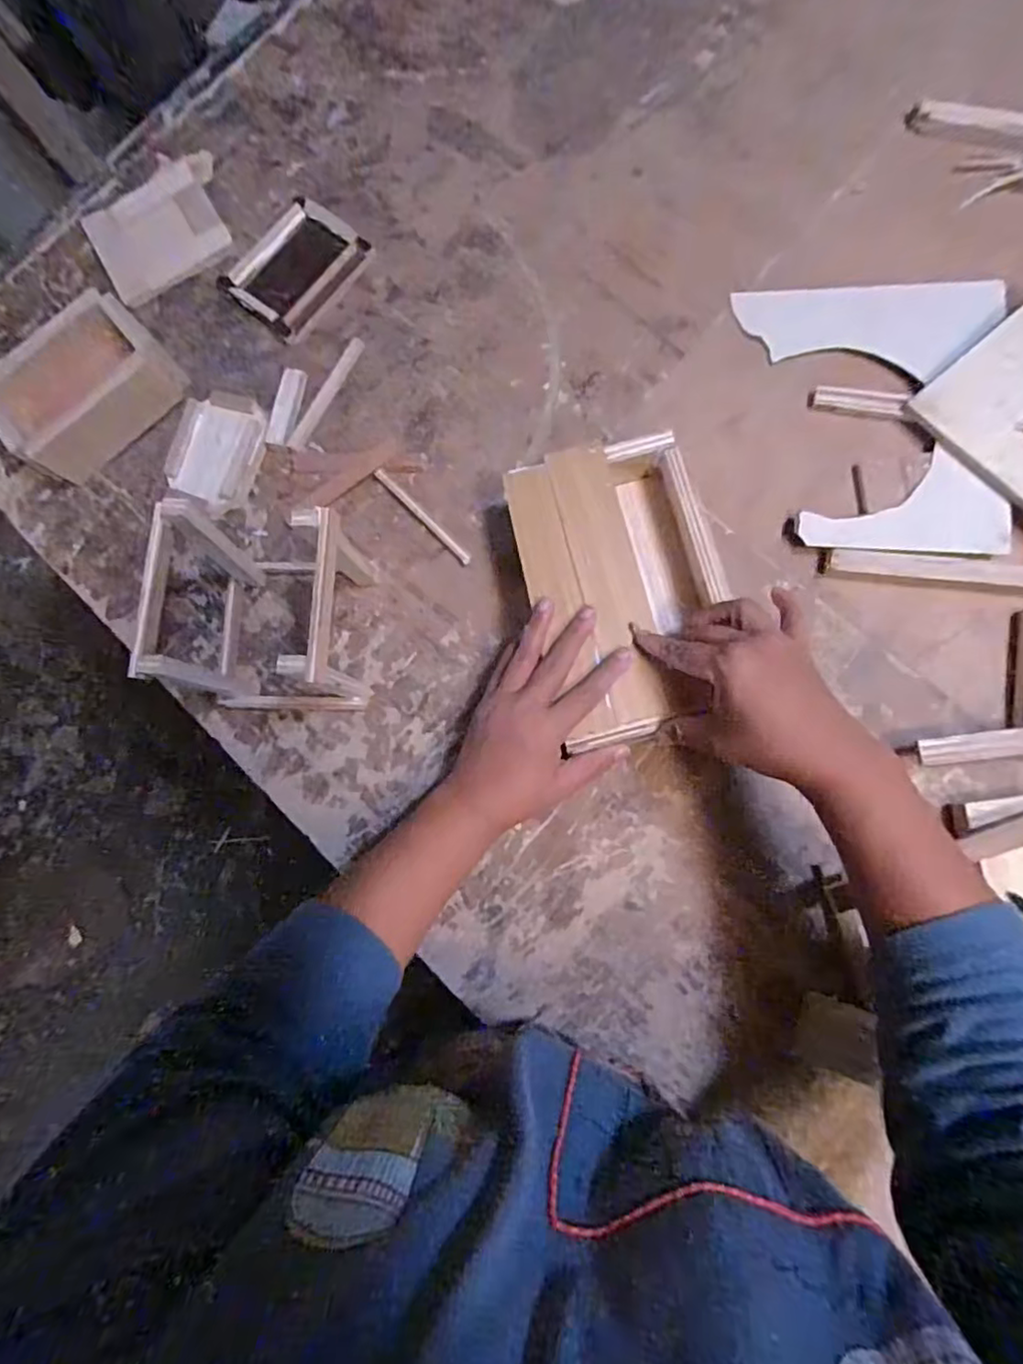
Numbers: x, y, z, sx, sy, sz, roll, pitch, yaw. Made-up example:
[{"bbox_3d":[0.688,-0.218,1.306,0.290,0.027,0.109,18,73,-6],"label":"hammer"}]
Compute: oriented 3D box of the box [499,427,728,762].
[{"bbox_3d":[0.085,-0.070,0.464,0.134,0.046,0.215,-15,80,2],"label":"box"}]

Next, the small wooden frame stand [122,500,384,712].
[{"bbox_3d":[-0.182,-0.049,0.462,0.134,0.123,0.127,4,82,5],"label":"small wooden frame stand"}]

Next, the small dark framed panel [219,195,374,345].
[{"bbox_3d":[-0.201,-0.387,0.574,0.098,0.012,0.120,41,86,9],"label":"small dark framed panel"}]

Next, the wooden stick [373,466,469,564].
[{"bbox_3d":[-0.077,-0.141,0.524,0.008,0.004,0.114,-44,80,-3],"label":"wooden stick"}]

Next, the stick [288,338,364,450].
[{"bbox_3d":[-0.166,-0.259,0.551,0.014,0.004,0.118,27,84,8],"label":"stick"}]

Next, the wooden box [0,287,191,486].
[{"bbox_3d":[-0.376,-0.257,0.543,0.102,0.058,0.152,42,87,9],"label":"wooden box"}]

